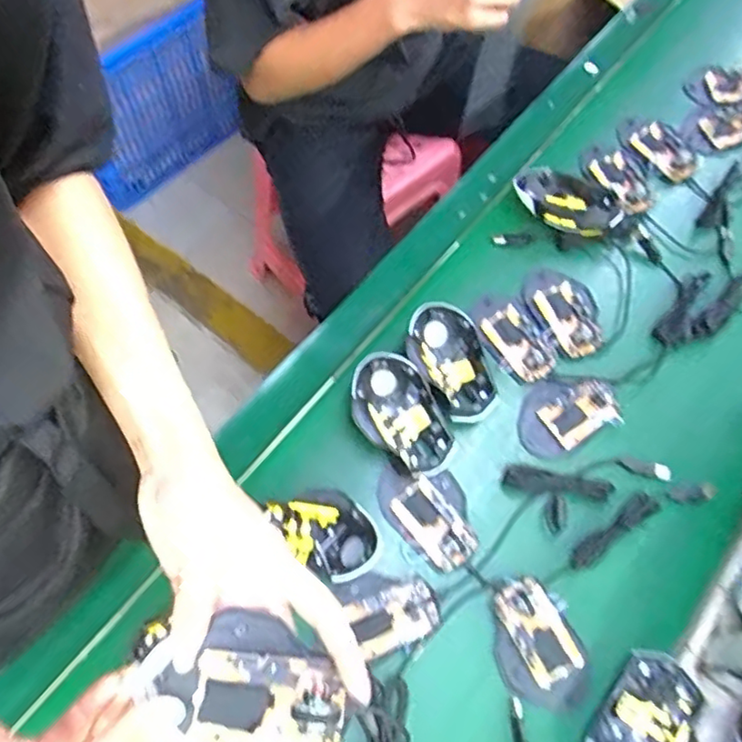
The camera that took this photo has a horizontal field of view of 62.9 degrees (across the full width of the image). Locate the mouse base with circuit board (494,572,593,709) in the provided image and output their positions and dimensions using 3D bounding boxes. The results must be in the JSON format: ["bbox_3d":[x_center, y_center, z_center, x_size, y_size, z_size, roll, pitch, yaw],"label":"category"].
[{"bbox_3d":[0.145,0.238,0.524,0.072,0.030,0.108,-25,68,-15],"label":"mouse base with circuit board"}]

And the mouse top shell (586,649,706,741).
[{"bbox_3d":[0.217,0.290,0.487,0.062,0.038,0.117,36,67,13],"label":"mouse top shell"}]

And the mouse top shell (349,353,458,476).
[{"bbox_3d":[0.026,0.045,0.588,0.074,0.044,0.124,-28,69,-17],"label":"mouse top shell"}]

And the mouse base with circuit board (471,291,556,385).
[{"bbox_3d":[0.150,-0.039,0.642,0.062,0.012,0.107,-29,69,-17],"label":"mouse base with circuit board"}]

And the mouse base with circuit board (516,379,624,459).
[{"bbox_3d":[0.195,0.040,0.610,0.101,0.011,0.070,-26,68,-16],"label":"mouse base with circuit board"}]

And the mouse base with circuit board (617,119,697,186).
[{"bbox_3d":[0.357,-0.281,0.756,0.052,0.024,0.108,-37,72,-19],"label":"mouse base with circuit board"}]

